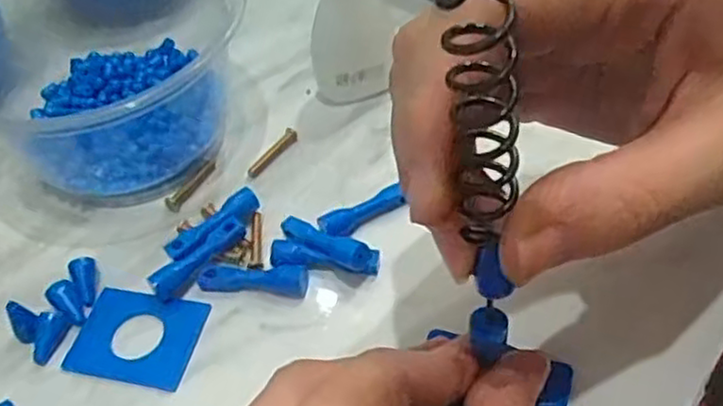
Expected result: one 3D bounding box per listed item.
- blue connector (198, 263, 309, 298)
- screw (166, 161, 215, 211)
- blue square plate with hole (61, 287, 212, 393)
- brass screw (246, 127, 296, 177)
[{"bbox_3d":[-0.037,0.026,0.242,0.037,0.005,0.010,1,50,7],"label":"blue connector"},{"bbox_3d":[-0.067,-0.008,0.276,0.007,0.004,0.027,19,54,20],"label":"screw"},{"bbox_3d":[-0.074,0.044,0.233,0.040,0.004,0.031,8,51,13],"label":"blue square plate with hole"},{"bbox_3d":[-0.036,-0.020,0.283,0.005,0.004,0.029,26,58,25],"label":"brass screw"}]

